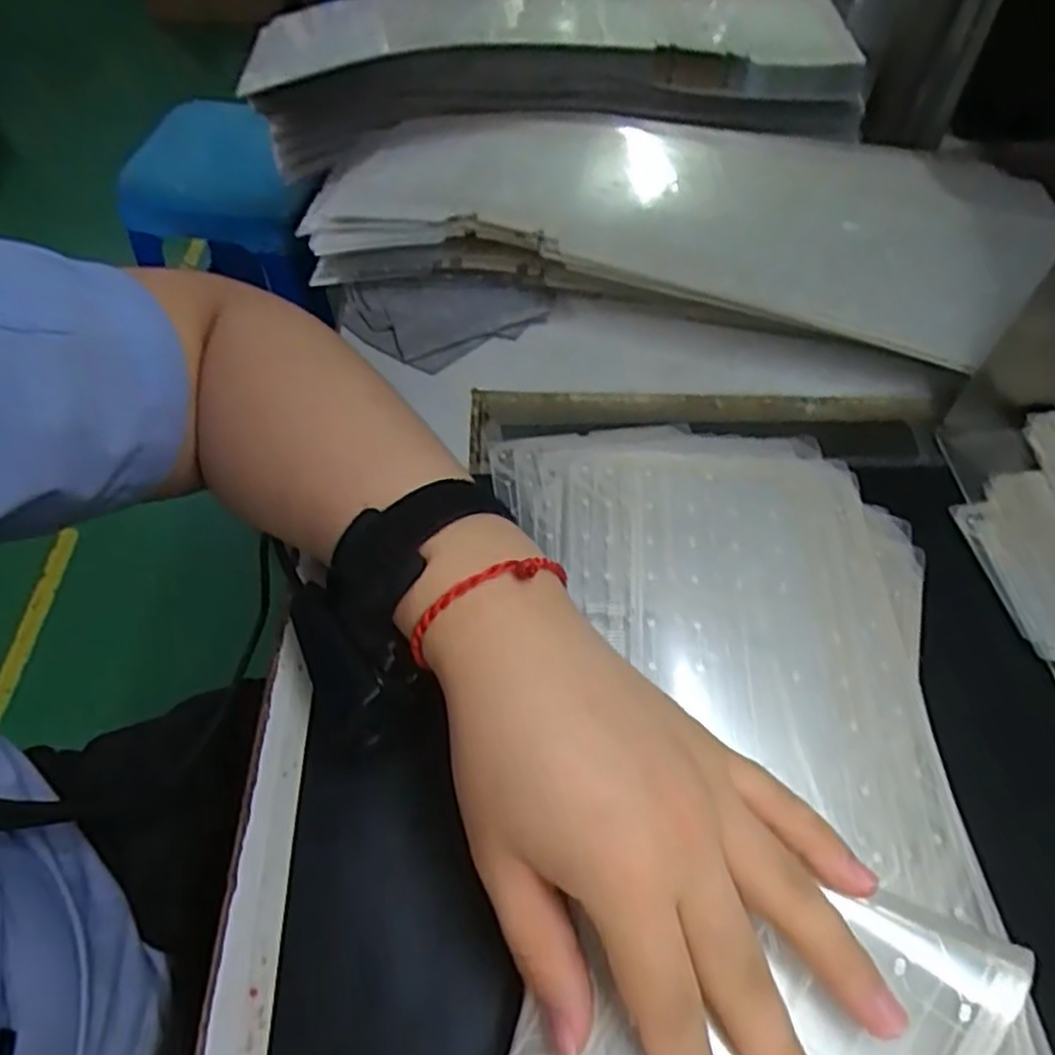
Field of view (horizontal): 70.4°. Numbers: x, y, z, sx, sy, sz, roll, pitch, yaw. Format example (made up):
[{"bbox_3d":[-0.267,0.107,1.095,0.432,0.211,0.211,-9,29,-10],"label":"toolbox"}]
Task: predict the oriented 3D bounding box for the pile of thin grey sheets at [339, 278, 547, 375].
[{"bbox_3d":[-0.047,-0.119,0.439,0.118,0.022,0.049,-3,56,-5],"label":"pile of thin grey sheets"}]

